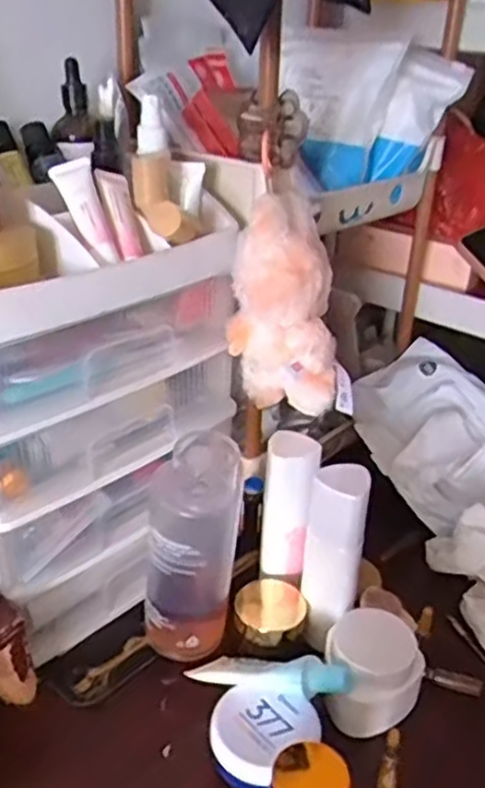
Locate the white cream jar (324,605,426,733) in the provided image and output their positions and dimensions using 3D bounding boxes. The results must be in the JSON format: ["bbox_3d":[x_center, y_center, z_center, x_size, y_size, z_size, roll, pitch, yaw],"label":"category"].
[{"bbox_3d":[0.094,0.198,0.514,0.067,0.062,0.060,5,29,5],"label":"white cream jar"}]

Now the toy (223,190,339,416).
[{"bbox_3d":[0.032,-0.061,0.538,0.081,0.154,0.068,4,29,2],"label":"toy"}]

